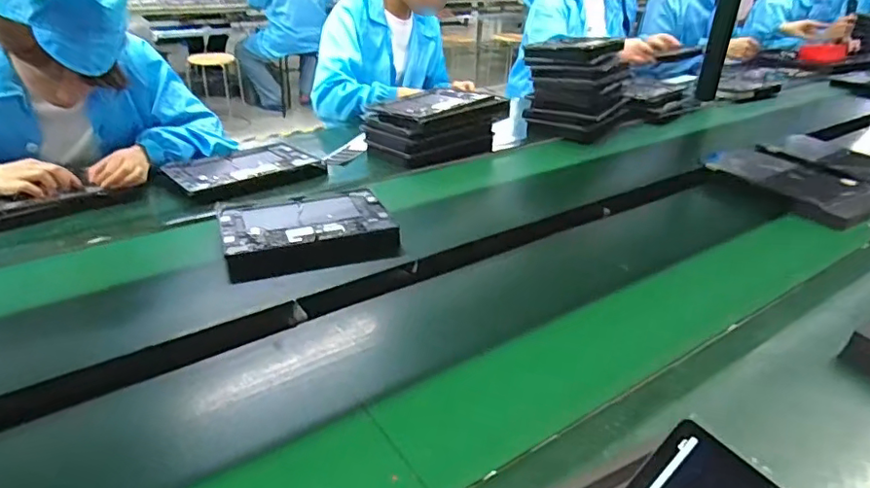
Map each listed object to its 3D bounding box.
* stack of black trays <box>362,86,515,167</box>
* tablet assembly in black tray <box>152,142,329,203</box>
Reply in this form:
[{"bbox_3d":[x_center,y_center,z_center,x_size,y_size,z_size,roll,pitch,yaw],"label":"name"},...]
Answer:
[{"bbox_3d":[-0.009,-0.266,1.229,0.261,0.101,0.185,-20,36,-35],"label":"stack of black trays"},{"bbox_3d":[-0.380,-0.146,1.089,0.265,0.034,0.201,-23,38,-37],"label":"tablet assembly in black tray"}]

